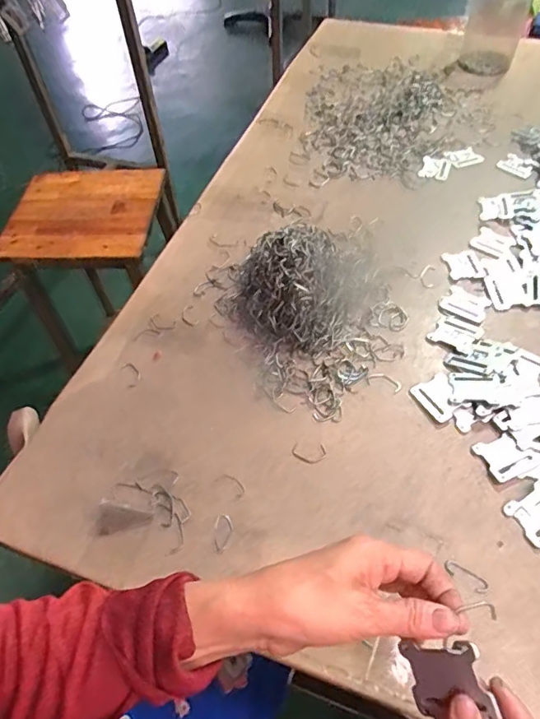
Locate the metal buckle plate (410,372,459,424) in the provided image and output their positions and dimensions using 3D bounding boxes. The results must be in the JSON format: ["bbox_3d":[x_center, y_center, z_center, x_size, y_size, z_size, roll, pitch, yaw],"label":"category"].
[{"bbox_3d":[0.179,0.039,0.514,0.044,0.004,0.048,-26,57,-16],"label":"metal buckle plate"}]

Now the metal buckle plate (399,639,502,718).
[{"bbox_3d":[0.103,0.189,0.287,0.046,0.004,0.040,-25,77,36],"label":"metal buckle plate"}]

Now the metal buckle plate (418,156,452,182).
[{"bbox_3d":[0.255,-0.296,0.755,0.042,0.005,0.046,16,56,14],"label":"metal buckle plate"}]

